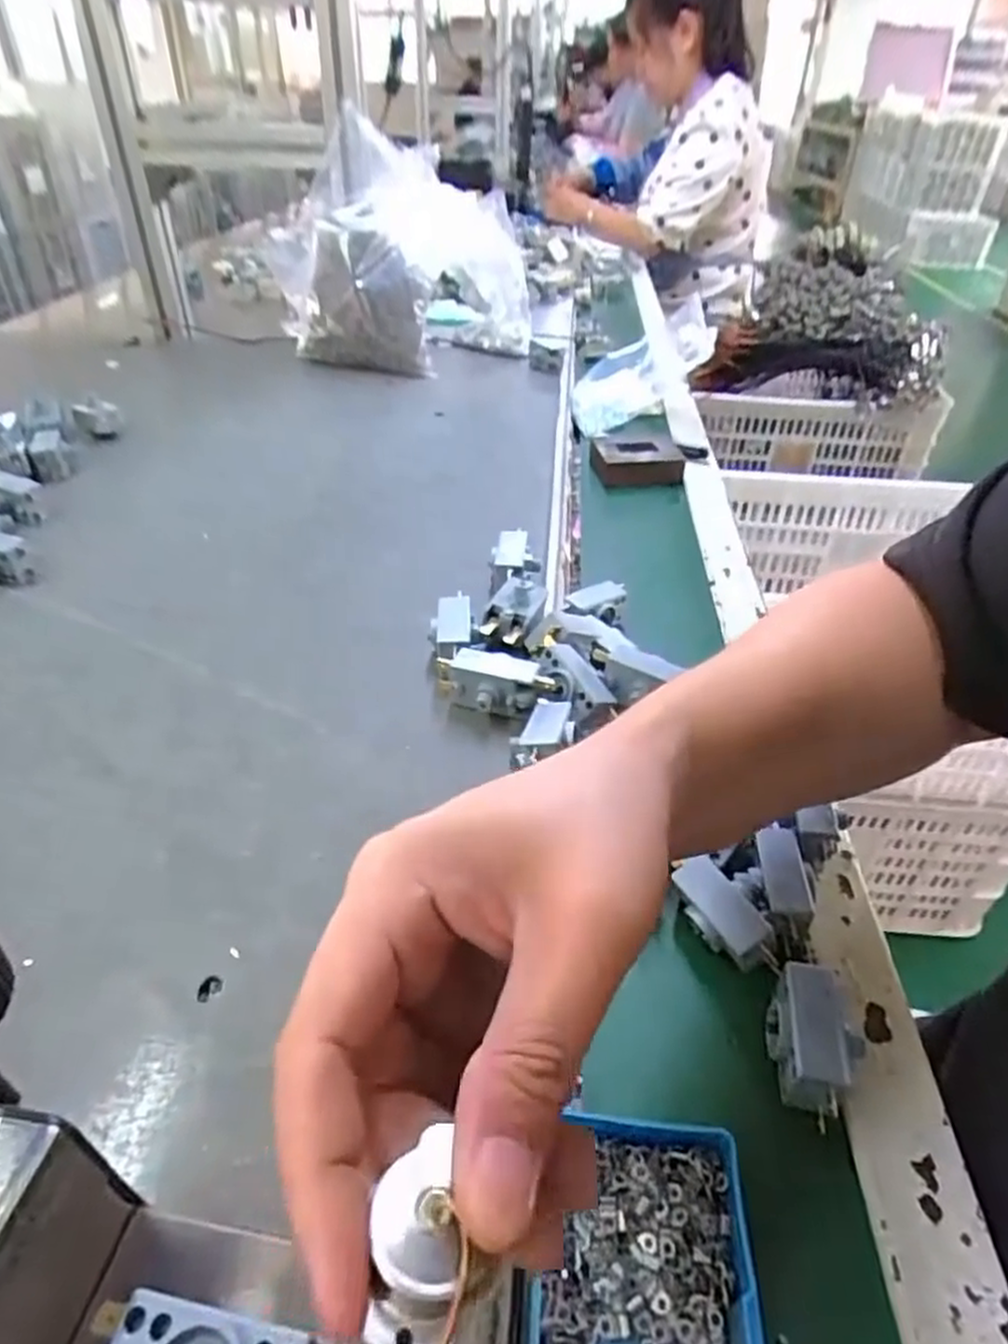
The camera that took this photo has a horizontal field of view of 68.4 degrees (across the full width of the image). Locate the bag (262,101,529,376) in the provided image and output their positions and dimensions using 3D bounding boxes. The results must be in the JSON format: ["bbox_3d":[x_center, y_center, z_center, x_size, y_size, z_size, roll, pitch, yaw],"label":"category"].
[{"bbox_3d":[-0.118,-0.508,0.879,0.281,0.212,0.335,-2,39,-5],"label":"bag"}]

